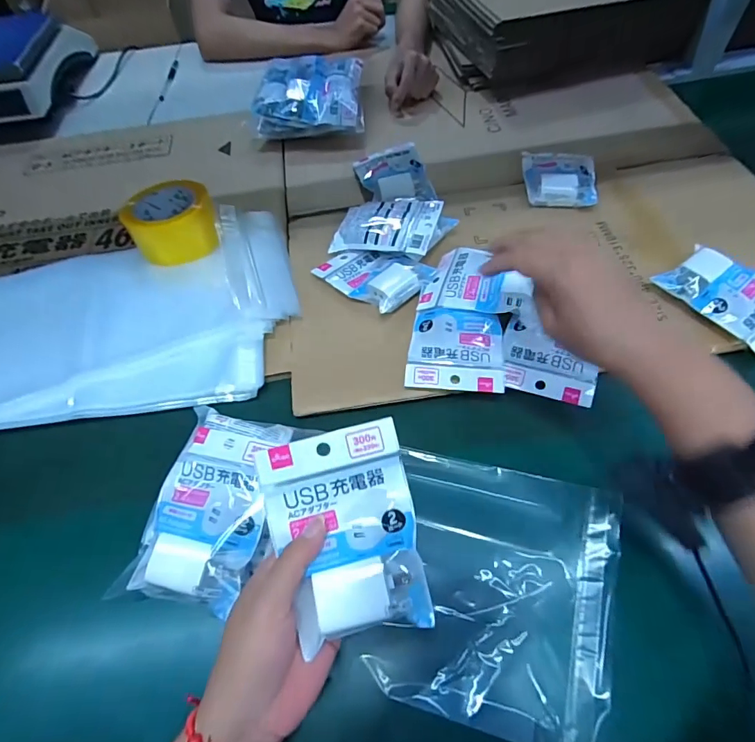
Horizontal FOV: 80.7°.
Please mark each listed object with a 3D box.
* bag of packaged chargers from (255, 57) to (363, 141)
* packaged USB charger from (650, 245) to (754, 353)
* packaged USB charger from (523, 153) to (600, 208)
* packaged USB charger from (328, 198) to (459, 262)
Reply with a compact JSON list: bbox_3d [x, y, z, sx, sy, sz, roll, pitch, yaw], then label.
[{"bbox_3d":[-0.105,-0.444,0.730,0.164,0.078,0.168,0,56,5],"label":"bag of packaged chargers"},{"bbox_3d":[0.381,-0.081,0.478,0.095,0.031,0.129,-36,60,-18],"label":"packaged USB charger"},{"bbox_3d":[0.248,-0.272,0.610,0.091,0.025,0.125,6,57,9],"label":"packaged USB charger"},{"bbox_3d":[0.020,-0.179,0.564,0.139,0.032,0.092,12,58,12],"label":"packaged USB charger"}]

